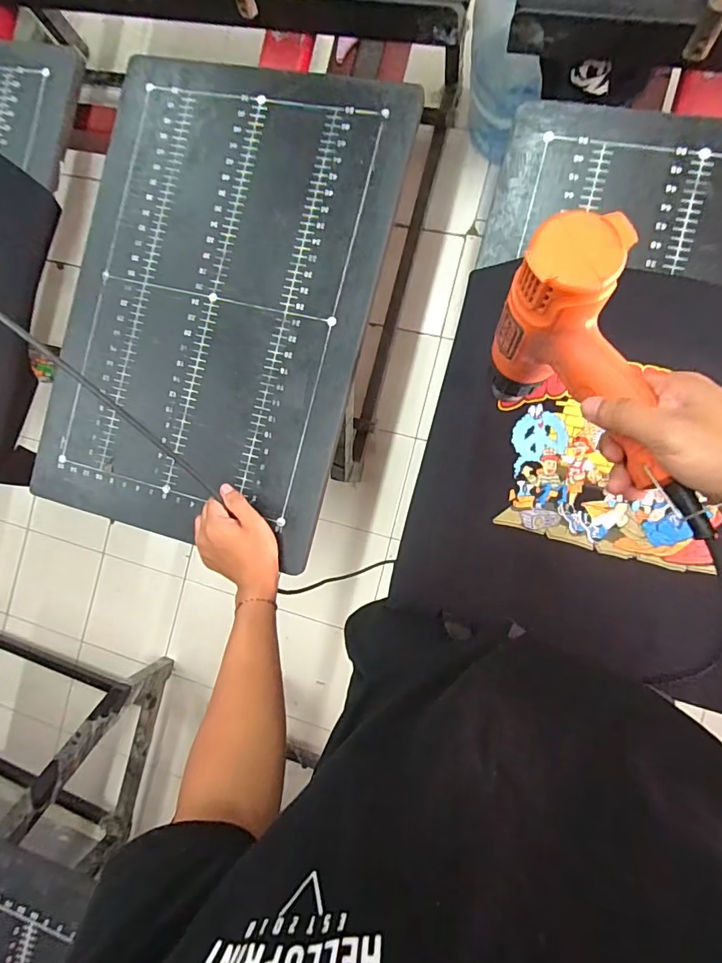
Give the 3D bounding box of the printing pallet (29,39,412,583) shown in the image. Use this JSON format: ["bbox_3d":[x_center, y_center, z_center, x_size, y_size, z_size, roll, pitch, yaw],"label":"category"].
[{"bbox_3d":[-0.183,-0.222,0.588,0.387,0.021,0.577,15,91,10],"label":"printing pallet"}]

